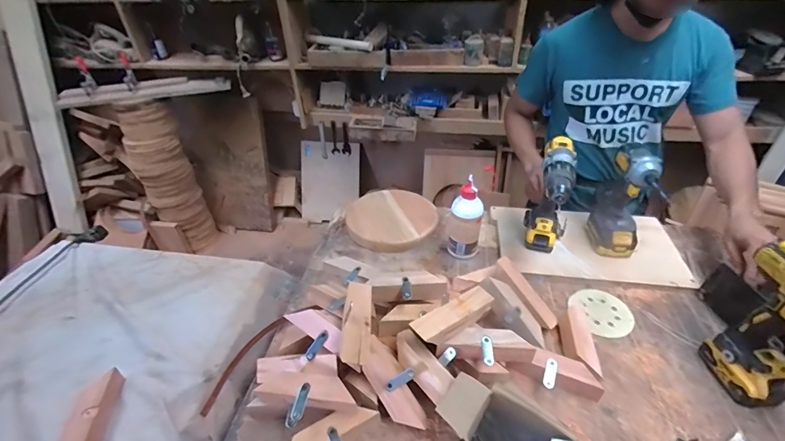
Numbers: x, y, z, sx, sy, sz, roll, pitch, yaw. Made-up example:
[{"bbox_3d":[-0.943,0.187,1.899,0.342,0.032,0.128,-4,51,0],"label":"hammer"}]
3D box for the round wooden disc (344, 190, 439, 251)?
[{"bbox_3d":[-0.009,-0.016,1.032,0.229,0.035,0.245,-1,39,1],"label":"round wooden disc"}]

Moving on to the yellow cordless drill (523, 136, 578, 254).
[{"bbox_3d":[0.349,-0.034,0.853,0.088,0.232,0.186,18,42,22],"label":"yellow cordless drill"}]

